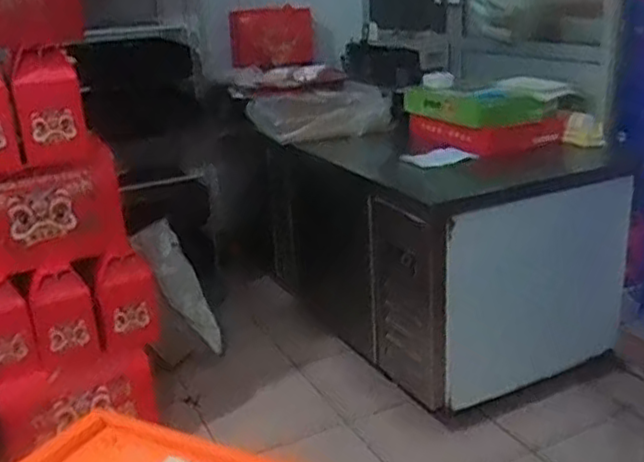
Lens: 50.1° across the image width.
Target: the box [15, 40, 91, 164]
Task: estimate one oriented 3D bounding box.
[{"bbox_3d":[-0.668,-0.306,1.694,0.152,0.286,0.065,-9,21,-16],"label":"box"}]

